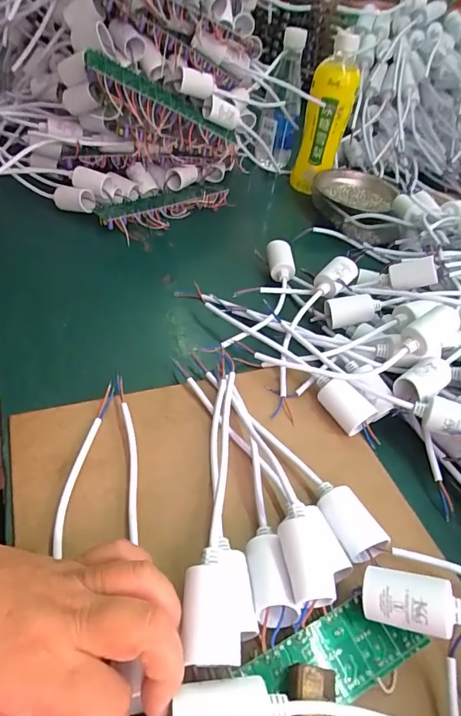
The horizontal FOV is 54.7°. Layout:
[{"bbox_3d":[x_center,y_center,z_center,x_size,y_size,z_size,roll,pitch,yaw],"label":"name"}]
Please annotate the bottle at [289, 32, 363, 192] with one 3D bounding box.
[{"bbox_3d":[0.133,-0.333,0.631,0.062,0.193,0.065,14,45,4],"label":"bottle"}]

